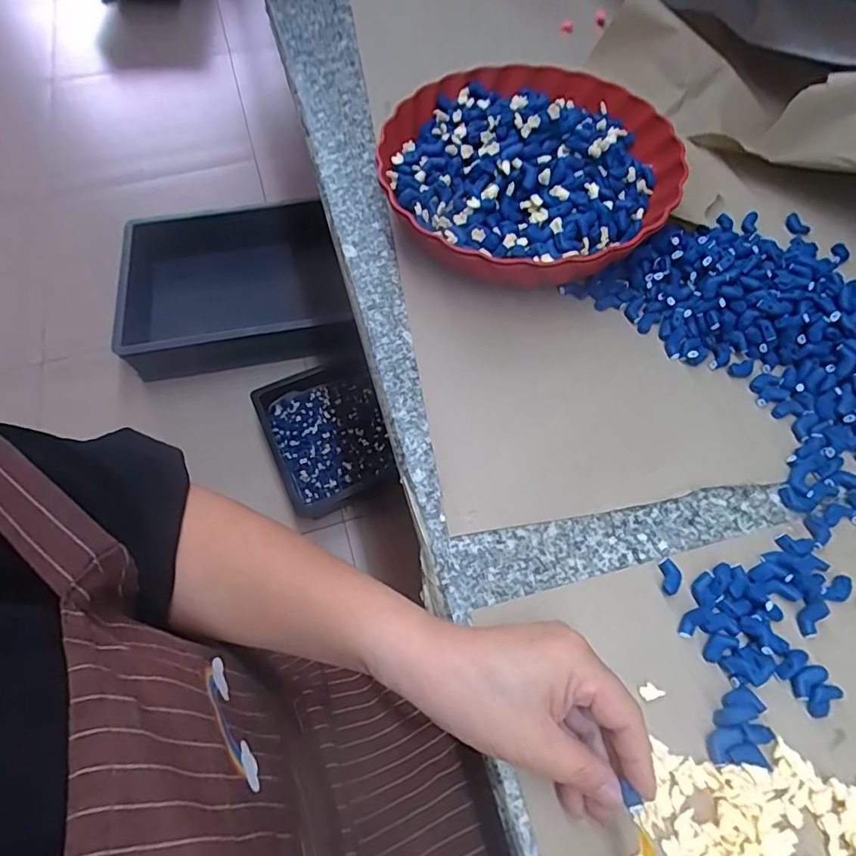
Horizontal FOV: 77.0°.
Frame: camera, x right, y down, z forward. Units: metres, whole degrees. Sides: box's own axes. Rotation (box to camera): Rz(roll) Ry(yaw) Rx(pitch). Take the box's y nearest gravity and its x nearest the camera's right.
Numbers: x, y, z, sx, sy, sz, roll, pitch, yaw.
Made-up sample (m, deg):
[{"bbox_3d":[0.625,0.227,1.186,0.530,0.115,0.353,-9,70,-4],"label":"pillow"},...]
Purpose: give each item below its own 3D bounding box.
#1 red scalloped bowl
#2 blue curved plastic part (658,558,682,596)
[{"bbox_3d":[0.084,-0.218,0.456,0.233,0.076,0.237,0,61,-1],"label":"red scalloped bowl"},{"bbox_3d":[0.148,0.091,0.328,0.012,0.010,0.020,0,61,-1],"label":"blue curved plastic part"}]

